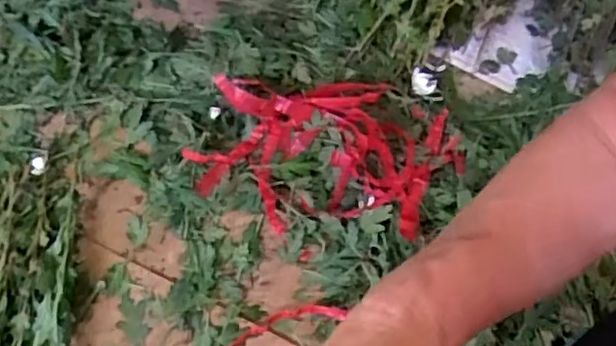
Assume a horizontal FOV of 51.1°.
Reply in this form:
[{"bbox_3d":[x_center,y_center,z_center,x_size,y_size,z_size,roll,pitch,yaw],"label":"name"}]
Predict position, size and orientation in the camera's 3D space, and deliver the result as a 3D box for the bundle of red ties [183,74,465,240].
[{"bbox_3d":[0.025,-0.031,0.765,0.326,0.063,0.192,6,69,0],"label":"bundle of red ties"}]

